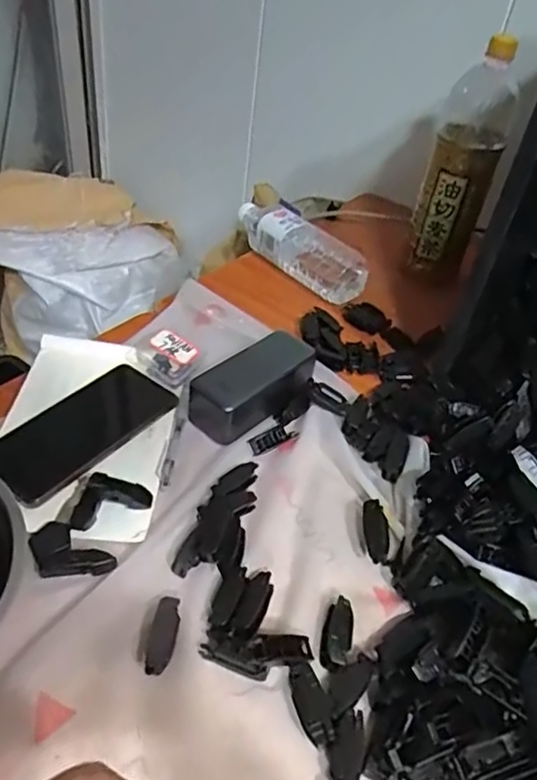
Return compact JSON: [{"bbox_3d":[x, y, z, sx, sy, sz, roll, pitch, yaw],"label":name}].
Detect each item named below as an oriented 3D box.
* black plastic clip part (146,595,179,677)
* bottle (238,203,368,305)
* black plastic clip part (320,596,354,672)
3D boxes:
[{"bbox_3d":[-0.072,0.168,0.410,0.019,0.009,0.049,10,42,3],"label":"black plastic clip part"},{"bbox_3d":[0.032,-0.188,0.780,0.059,0.065,0.206,-27,52,-33],"label":"bottle"},{"bbox_3d":[0.049,0.174,0.427,0.021,0.014,0.051,13,42,6],"label":"black plastic clip part"}]

